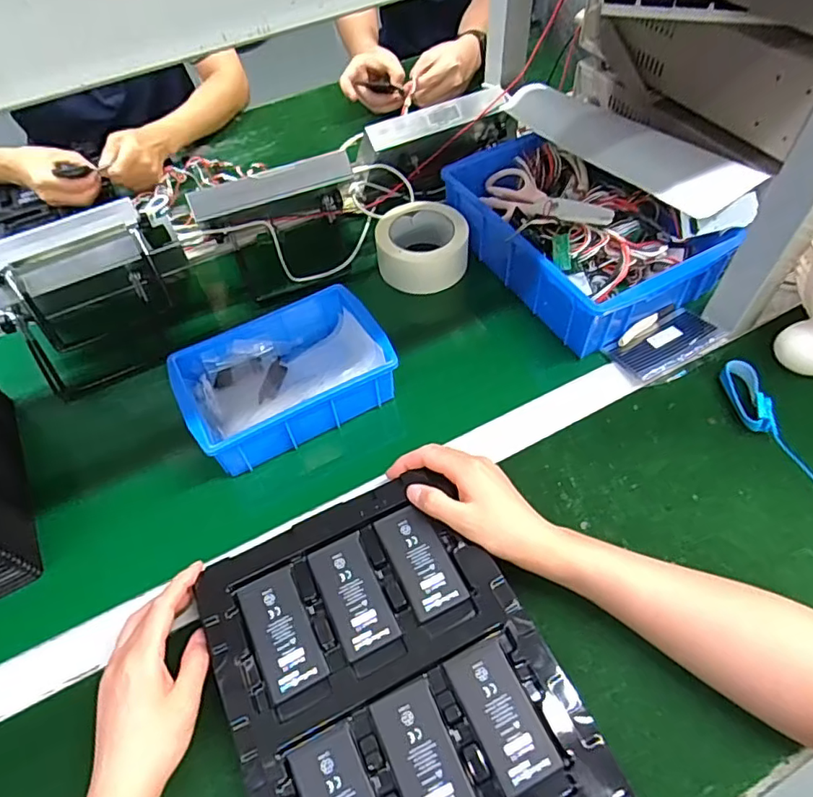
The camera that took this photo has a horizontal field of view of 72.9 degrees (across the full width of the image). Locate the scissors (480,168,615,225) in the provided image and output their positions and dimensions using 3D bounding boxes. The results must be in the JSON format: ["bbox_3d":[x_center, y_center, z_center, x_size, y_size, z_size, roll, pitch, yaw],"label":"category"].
[{"bbox_3d":[0.156,-0.228,0.634,0.061,0.025,0.188,-34,45,-19],"label":"scissors"}]

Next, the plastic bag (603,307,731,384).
[{"bbox_3d":[0.275,-0.059,0.584,0.114,0.019,0.062,-25,57,-13],"label":"plastic bag"}]

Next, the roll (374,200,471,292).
[{"bbox_3d":[0.020,-0.187,0.679,0.111,0.050,0.111,-2,55,3],"label":"roll"}]

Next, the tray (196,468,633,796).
[{"bbox_3d":[-0.013,0.199,0.389,0.217,0.009,0.269,-24,57,-12],"label":"tray"}]

